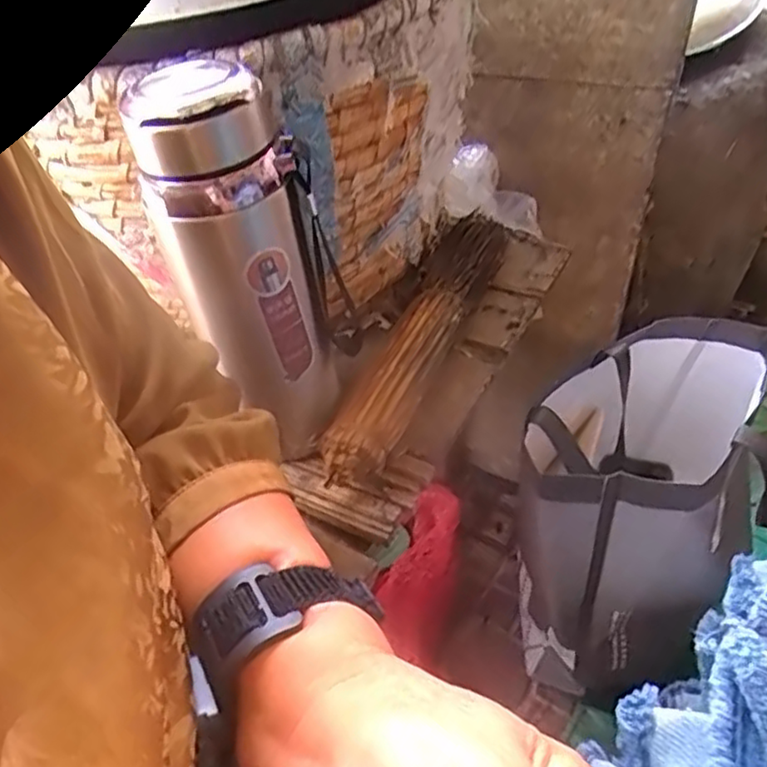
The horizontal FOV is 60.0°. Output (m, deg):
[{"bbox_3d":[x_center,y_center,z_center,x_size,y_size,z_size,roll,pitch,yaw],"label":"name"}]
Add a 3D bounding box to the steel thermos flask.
[{"bbox_3d":[-0.077,-0.059,0.368,0.069,0.205,0.071,15,49,22],"label":"steel thermos flask"}]

